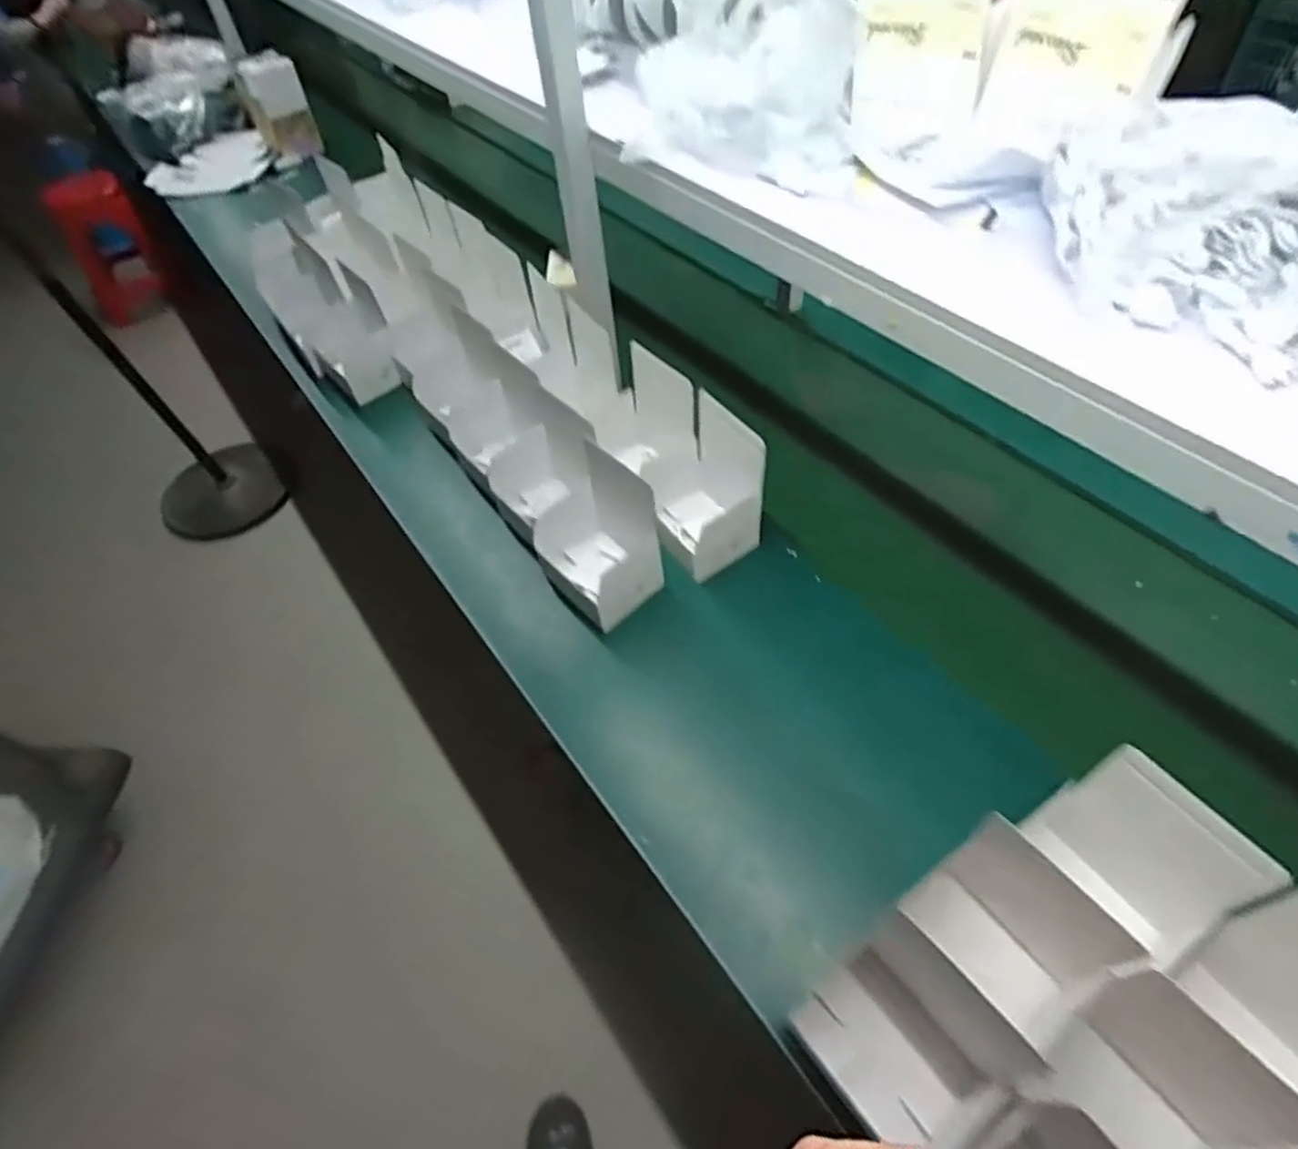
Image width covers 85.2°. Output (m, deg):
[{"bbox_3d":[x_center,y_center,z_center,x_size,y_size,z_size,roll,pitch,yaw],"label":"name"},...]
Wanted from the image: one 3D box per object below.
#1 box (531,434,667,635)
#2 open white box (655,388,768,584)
[{"bbox_3d":[-0.073,-0.052,0.978,0.128,0.167,0.162,-35,57,-19],"label":"box"},{"bbox_3d":[0.069,-0.119,0.989,0.133,0.202,0.142,-31,56,-17],"label":"open white box"}]

